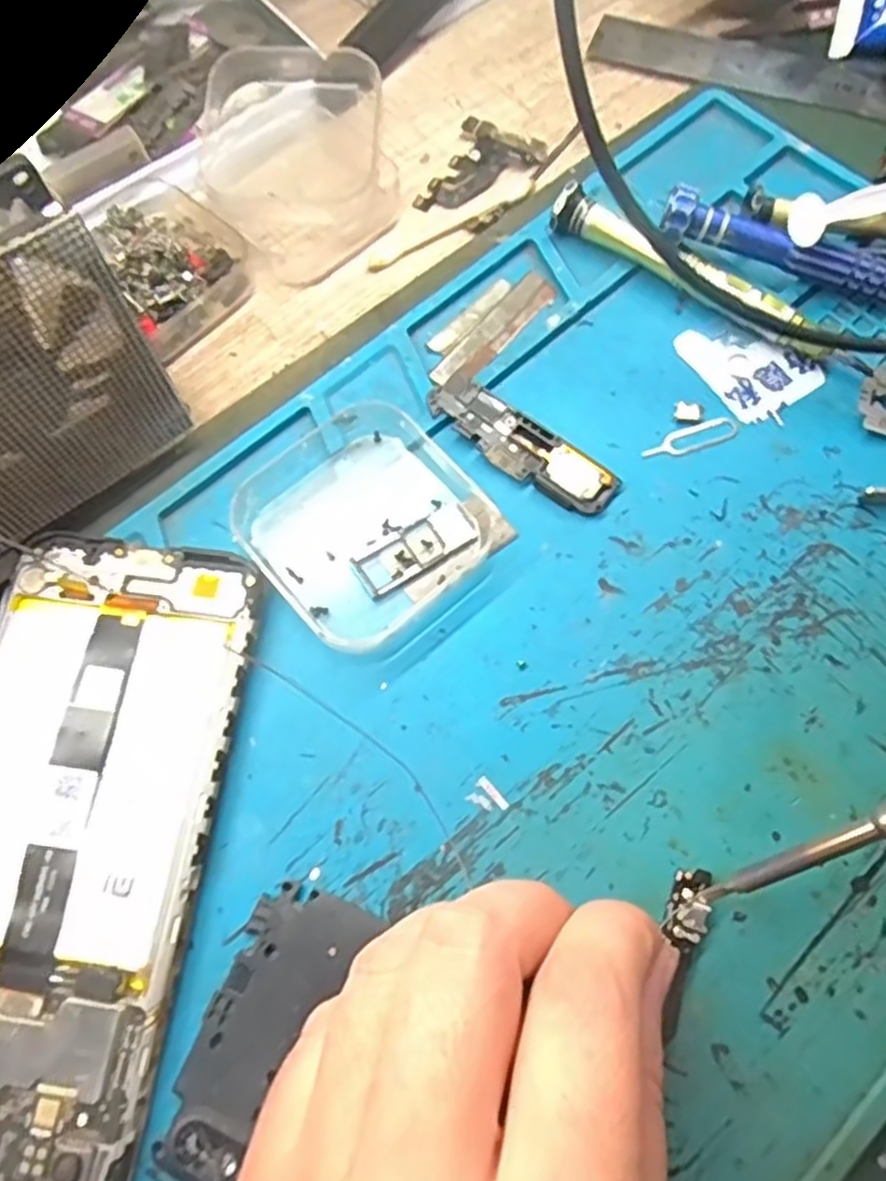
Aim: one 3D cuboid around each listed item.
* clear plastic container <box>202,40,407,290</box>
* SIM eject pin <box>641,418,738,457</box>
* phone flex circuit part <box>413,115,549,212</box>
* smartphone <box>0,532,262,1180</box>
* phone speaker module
[{"bbox_3d":[-0.052,-0.161,0.270,0.072,0.034,0.072,-31,71,-10],"label":"clear plastic container"},{"bbox_3d":[0.079,-0.048,0.236,0.033,0.004,0.009,-16,82,-4],"label":"SIM eject pin"},{"bbox_3d":[0.015,-0.162,0.285,0.036,0.006,0.049,30,72,12],"label":"phone flex circuit part"},{"bbox_3d":[-0.098,0.063,0.191,0.071,0.013,0.163,7,69,4],"label":"smartphone"},{"bbox_3d":[0.024,-0.046,0.235,0.066,0.006,0.020,37,74,14],"label":"phone speaker module"}]

